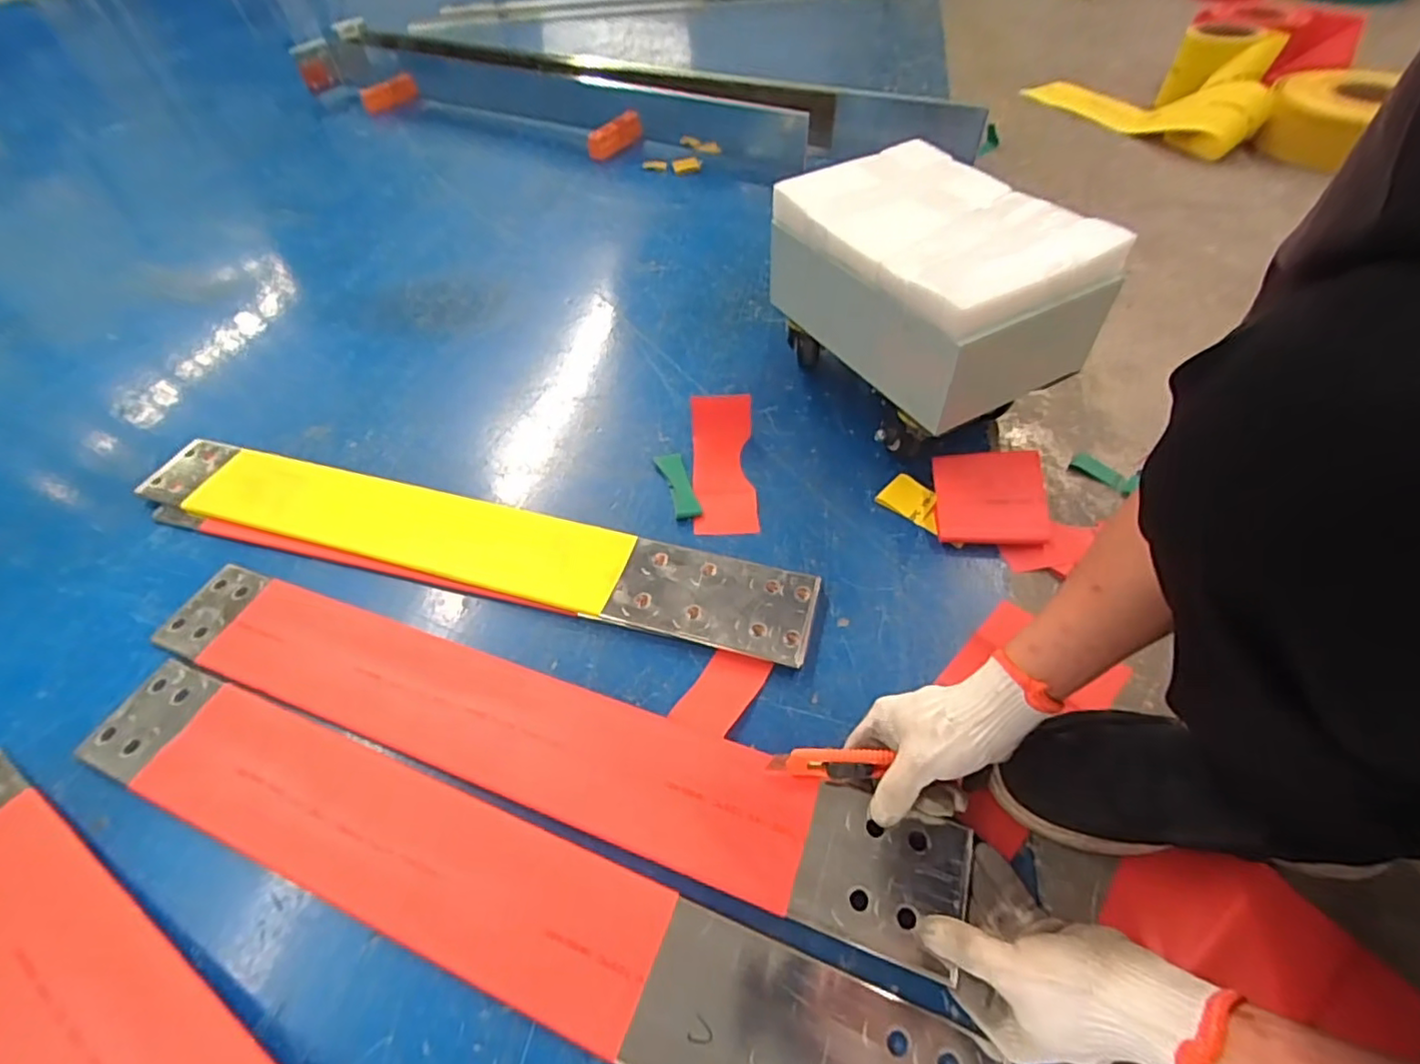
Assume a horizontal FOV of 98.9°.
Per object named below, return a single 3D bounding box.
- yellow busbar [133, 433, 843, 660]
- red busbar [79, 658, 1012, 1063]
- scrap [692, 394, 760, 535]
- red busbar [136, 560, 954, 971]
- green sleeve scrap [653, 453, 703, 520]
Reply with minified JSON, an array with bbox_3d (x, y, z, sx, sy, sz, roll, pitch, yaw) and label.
[{"bbox_3d":[-0.283,-0.001,0.649,0.782,0.023,0.104,13,49,13],"label":"yellow busbar"},{"bbox_3d":[-0.178,0.255,0.447,0.732,0.018,0.097,16,50,16],"label":"red busbar"},{"bbox_3d":[0.016,-0.081,0.697,0.072,0.043,0.189,-3,51,1],"label":"scrap"},{"bbox_3d":[-0.177,0.160,0.511,0.728,0.017,0.102,14,50,16],"label":"red busbar"},{"bbox_3d":[-0.037,-0.055,0.689,0.029,0.008,0.108,-13,49,-9],"label":"green sleeve scrap"}]

